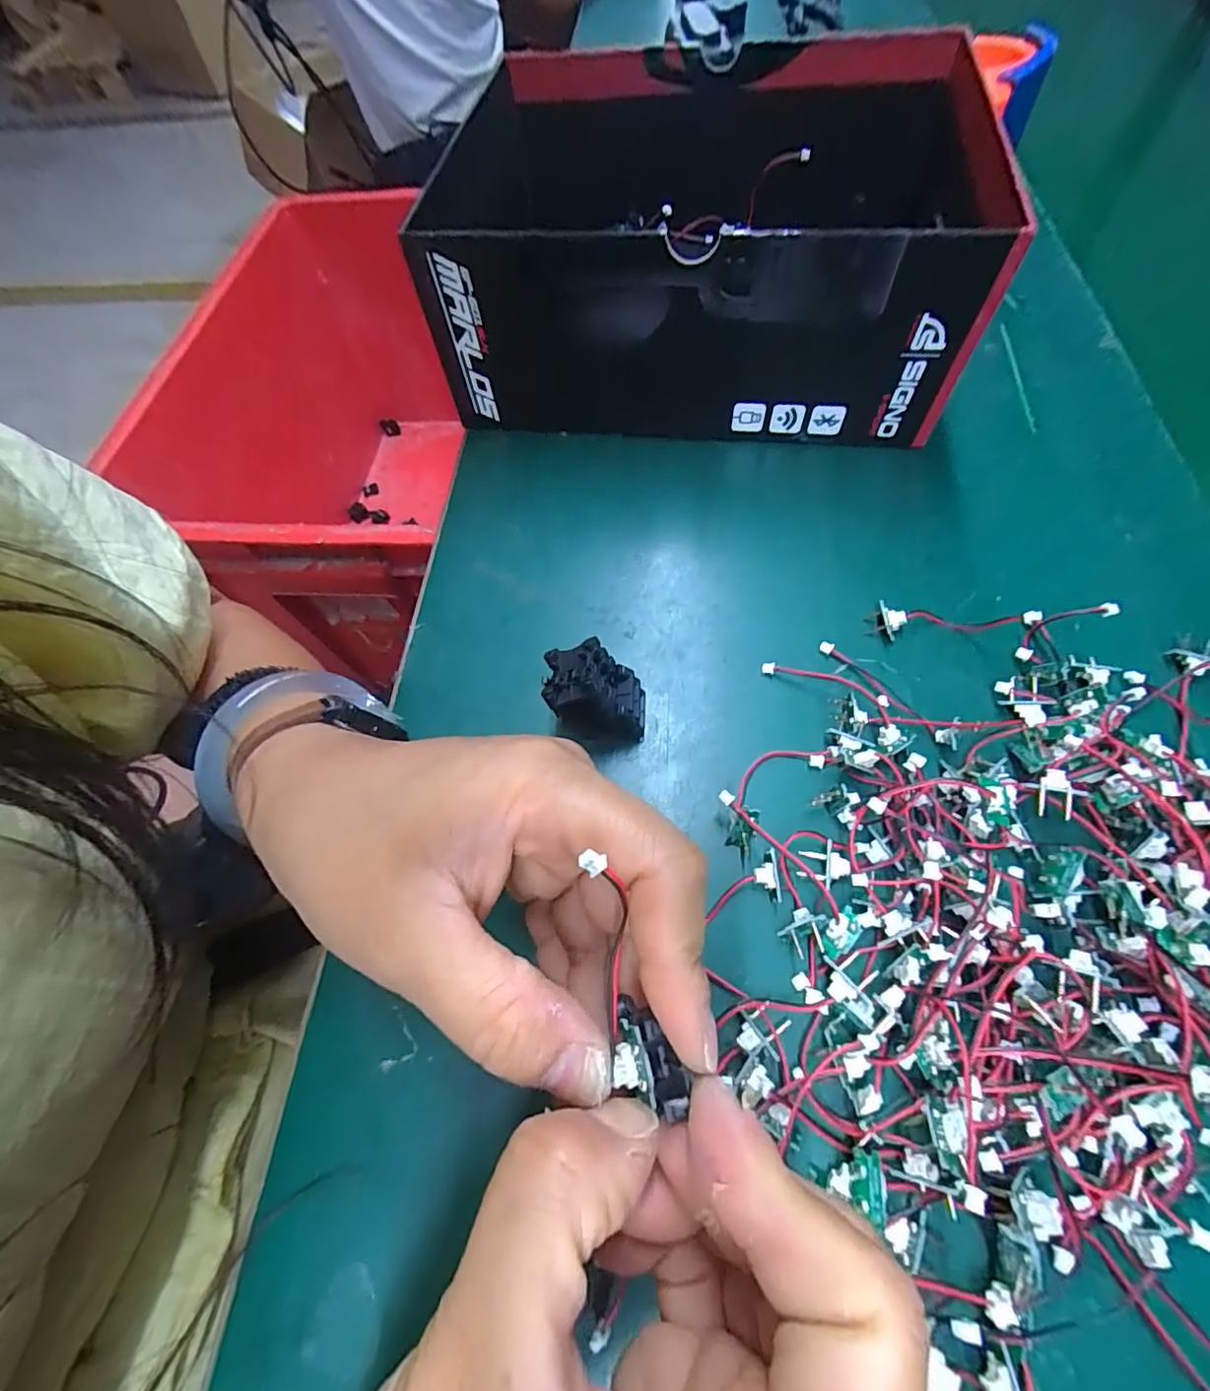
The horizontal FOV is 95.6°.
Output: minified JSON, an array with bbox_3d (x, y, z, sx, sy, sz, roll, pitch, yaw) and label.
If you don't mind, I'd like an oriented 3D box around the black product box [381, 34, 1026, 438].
[{"bbox_3d":[0.049,-0.247,0.296,0.274,0.090,0.220,9,64,8],"label":"black product box"}]

